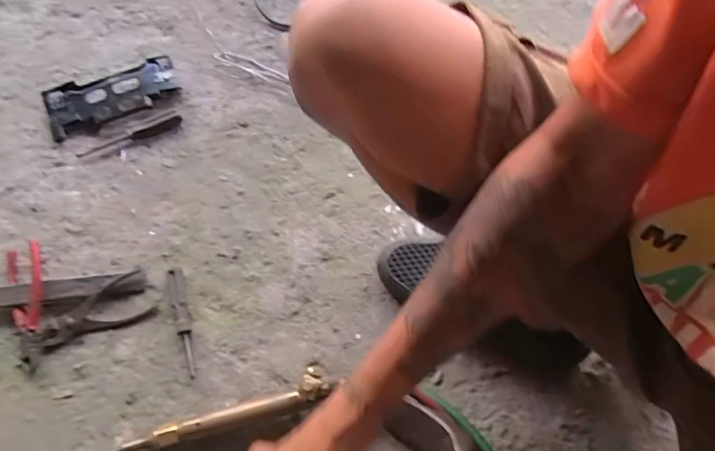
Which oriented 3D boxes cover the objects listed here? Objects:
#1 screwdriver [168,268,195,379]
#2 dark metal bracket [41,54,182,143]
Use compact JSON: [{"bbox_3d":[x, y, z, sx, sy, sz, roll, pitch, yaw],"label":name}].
[{"bbox_3d":[-0.229,0.125,0.658,0.019,0.014,0.145,-16,65,-7],"label":"screwdriver"},{"bbox_3d":[-0.392,-0.209,0.804,0.204,0.028,0.093,-22,66,-9],"label":"dark metal bracket"}]

